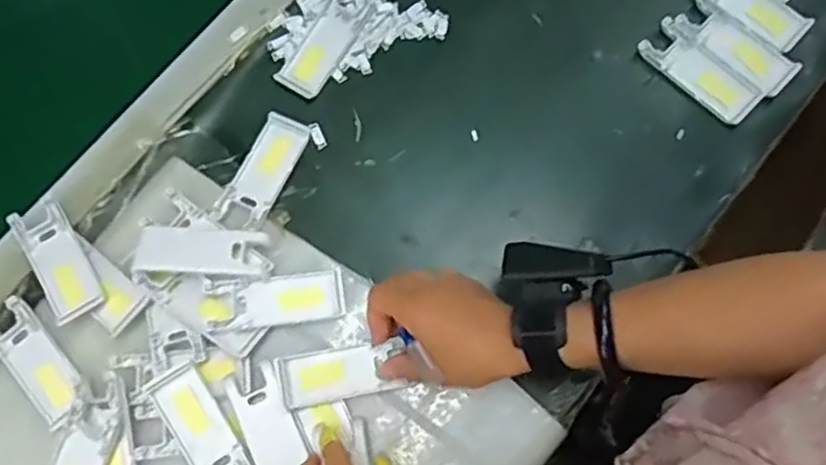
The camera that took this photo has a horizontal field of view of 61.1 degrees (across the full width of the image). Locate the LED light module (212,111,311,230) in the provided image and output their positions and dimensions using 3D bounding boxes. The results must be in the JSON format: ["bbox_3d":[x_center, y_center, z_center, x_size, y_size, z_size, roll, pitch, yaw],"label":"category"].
[{"bbox_3d":[-0.124,-0.053,0.583,0.039,0.010,0.100,24,80,6],"label":"LED light module"}]

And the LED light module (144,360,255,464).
[{"bbox_3d":[-0.157,0.149,0.521,0.038,0.011,0.104,-33,79,-5],"label":"LED light module"}]

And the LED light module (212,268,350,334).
[{"bbox_3d":[-0.103,0.054,0.543,0.097,0.009,0.037,-11,78,-1],"label":"LED light module"}]

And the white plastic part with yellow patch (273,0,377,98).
[{"bbox_3d":[-0.076,-0.166,0.609,0.039,0.005,0.102,32,81,8],"label":"white plastic part with yellow patch"}]

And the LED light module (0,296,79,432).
[{"bbox_3d":[-0.292,0.101,0.539,0.040,0.014,0.102,-40,80,-6],"label":"LED light module"}]

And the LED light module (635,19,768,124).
[{"bbox_3d":[0.245,-0.137,0.595,0.105,0.007,0.039,43,83,9],"label":"LED light module"}]

